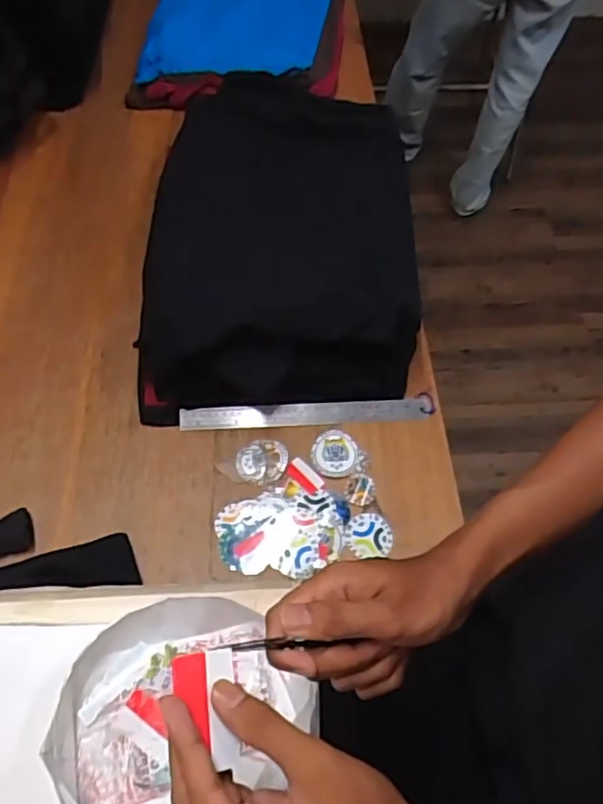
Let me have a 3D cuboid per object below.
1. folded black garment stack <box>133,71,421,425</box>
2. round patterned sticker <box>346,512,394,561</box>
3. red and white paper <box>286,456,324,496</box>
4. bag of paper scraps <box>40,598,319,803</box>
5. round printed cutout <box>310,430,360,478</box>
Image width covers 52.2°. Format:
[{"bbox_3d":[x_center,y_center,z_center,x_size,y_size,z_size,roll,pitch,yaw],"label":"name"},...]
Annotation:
[{"bbox_3d":[-0.025,-0.243,0.884,0.360,0.141,0.539,1,59,0],"label":"folded black garment stack"},{"bbox_3d":[0.081,0.158,0.739,0.057,0.006,0.052,0,59,-1],"label":"round patterned sticker"},{"bbox_3d":[0.004,0.091,0.768,0.049,0.007,0.023,39,66,21],"label":"red and white paper"},{"bbox_3d":[-0.097,0.232,0.475,0.183,0.042,0.163,-27,63,-16],"label":"bag of paper scraps"},{"bbox_3d":[0.042,0.066,0.784,0.057,0.008,0.062,0,59,-1],"label":"round printed cutout"}]

